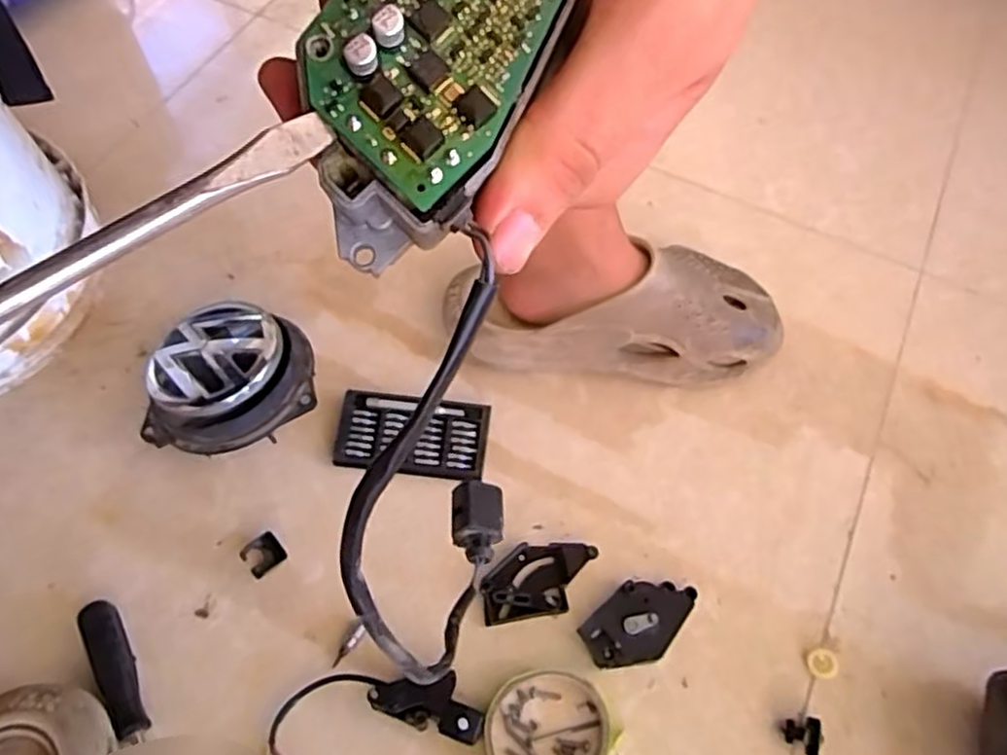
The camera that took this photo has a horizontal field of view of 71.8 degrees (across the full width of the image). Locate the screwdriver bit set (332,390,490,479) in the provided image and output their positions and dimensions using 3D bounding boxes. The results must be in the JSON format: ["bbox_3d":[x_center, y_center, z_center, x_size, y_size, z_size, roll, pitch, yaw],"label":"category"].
[{"bbox_3d":[-0.076,0.048,0.583,0.122,0.021,0.066,7,62,2],"label":"screwdriver bit set"}]

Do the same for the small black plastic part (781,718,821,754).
[{"bbox_3d":[0.209,0.252,0.489,0.022,0.020,0.024,7,62,2],"label":"small black plastic part"}]

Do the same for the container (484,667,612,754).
[{"bbox_3d":[0.031,0.246,0.483,0.083,0.017,0.078,1,62,-2],"label":"container"}]

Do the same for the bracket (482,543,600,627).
[{"bbox_3d":[0.027,0.157,0.539,0.090,0.015,0.054,-7,62,-6],"label":"bracket"}]

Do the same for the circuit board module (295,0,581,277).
[{"bbox_3d":[-0.007,-0.079,0.143,0.040,0.029,0.114,27,91,12],"label":"circuit board module"}]

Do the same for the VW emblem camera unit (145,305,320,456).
[{"bbox_3d":[-0.218,0.003,0.570,0.125,0.075,0.126,1,62,-2],"label":"VW emblem camera unit"}]

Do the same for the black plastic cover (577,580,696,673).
[{"bbox_3d":[0.102,0.182,0.522,0.085,0.020,0.050,-38,69,-20],"label":"black plastic cover"}]

